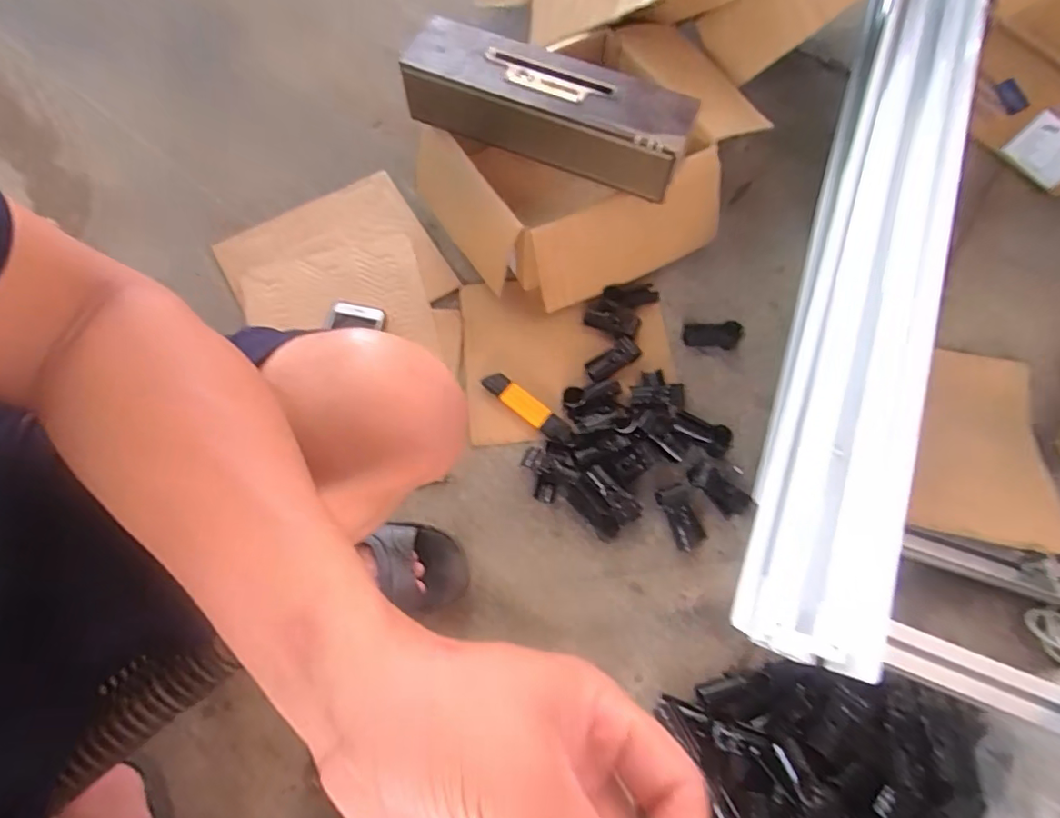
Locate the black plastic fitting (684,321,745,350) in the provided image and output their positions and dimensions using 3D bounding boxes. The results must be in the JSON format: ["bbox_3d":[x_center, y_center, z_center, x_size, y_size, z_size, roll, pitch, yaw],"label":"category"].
[{"bbox_3d":[0.260,-0.104,0.763,0.081,0.024,0.032,5,68,1],"label":"black plastic fitting"}]

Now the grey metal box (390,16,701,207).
[{"bbox_3d":[0.019,-0.397,0.699,0.378,0.078,0.122,24,69,8],"label":"grey metal box"}]

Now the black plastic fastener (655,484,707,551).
[{"bbox_3d":[0.193,0.136,0.677,0.038,0.027,0.078,-19,70,-9],"label":"black plastic fastener"}]

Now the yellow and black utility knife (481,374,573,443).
[{"bbox_3d":[-0.003,-0.002,0.727,0.139,0.014,0.027,37,72,13],"label":"yellow and black utility knife"}]

